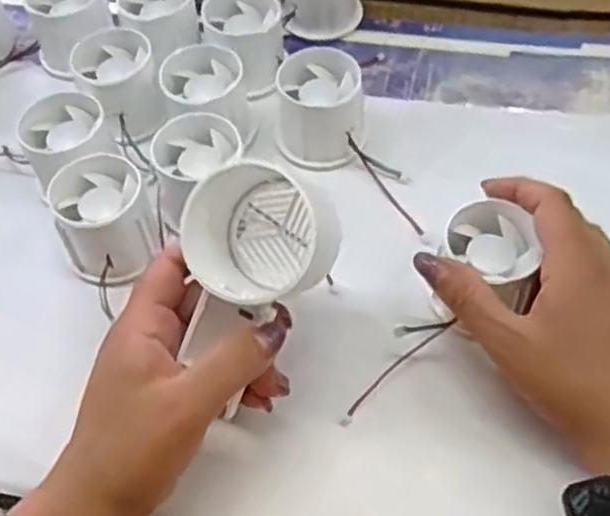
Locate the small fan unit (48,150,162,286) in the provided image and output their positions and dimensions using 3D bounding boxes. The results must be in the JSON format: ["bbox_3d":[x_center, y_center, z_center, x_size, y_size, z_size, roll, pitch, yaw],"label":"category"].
[{"bbox_3d":[-0.109,-0.017,0.423,0.053,0.060,0.066,-14,55,-6],"label":"small fan unit"}]

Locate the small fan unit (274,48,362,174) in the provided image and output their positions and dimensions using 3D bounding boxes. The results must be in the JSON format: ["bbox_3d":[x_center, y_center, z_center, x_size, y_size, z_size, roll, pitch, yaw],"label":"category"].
[{"bbox_3d":[0.009,-0.091,0.459,0.052,0.047,0.058,-3,55,1],"label":"small fan unit"}]

